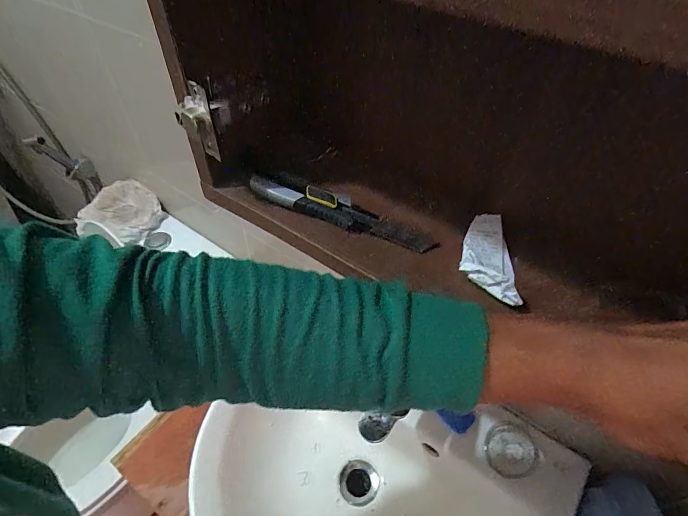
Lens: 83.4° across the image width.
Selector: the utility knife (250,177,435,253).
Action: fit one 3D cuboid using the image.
[{"bbox_3d":[-0.004,-0.042,0.342,0.167,0.024,0.021,18,49,13],"label":"utility knife"}]

